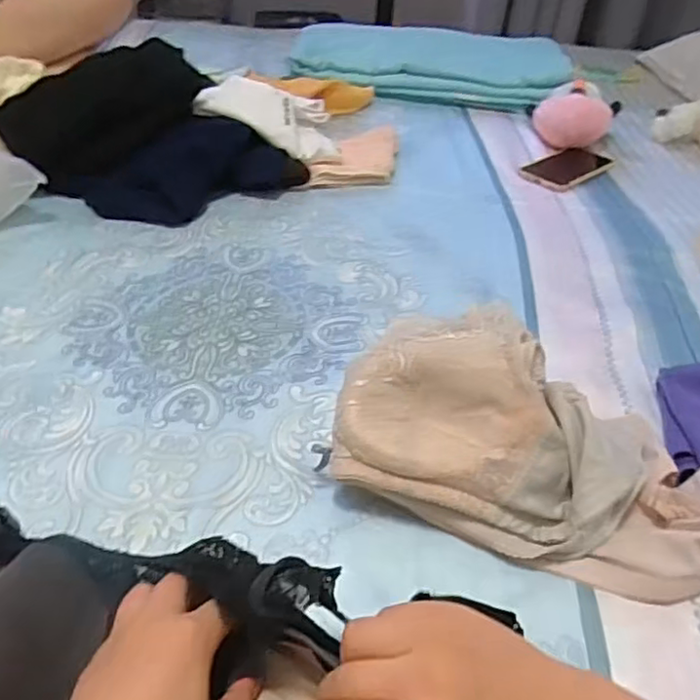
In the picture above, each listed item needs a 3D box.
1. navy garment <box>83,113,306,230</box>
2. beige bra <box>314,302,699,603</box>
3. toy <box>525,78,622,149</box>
[{"bbox_3d":[-0.193,-0.230,0.797,0.254,0.066,0.123,-26,51,-28],"label":"navy garment"},{"bbox_3d":[0.142,0.063,0.480,0.284,0.103,0.162,18,45,15],"label":"beige bra"},{"bbox_3d":[0.347,-0.373,1.011,0.141,0.083,0.108,18,45,15],"label":"toy"}]

